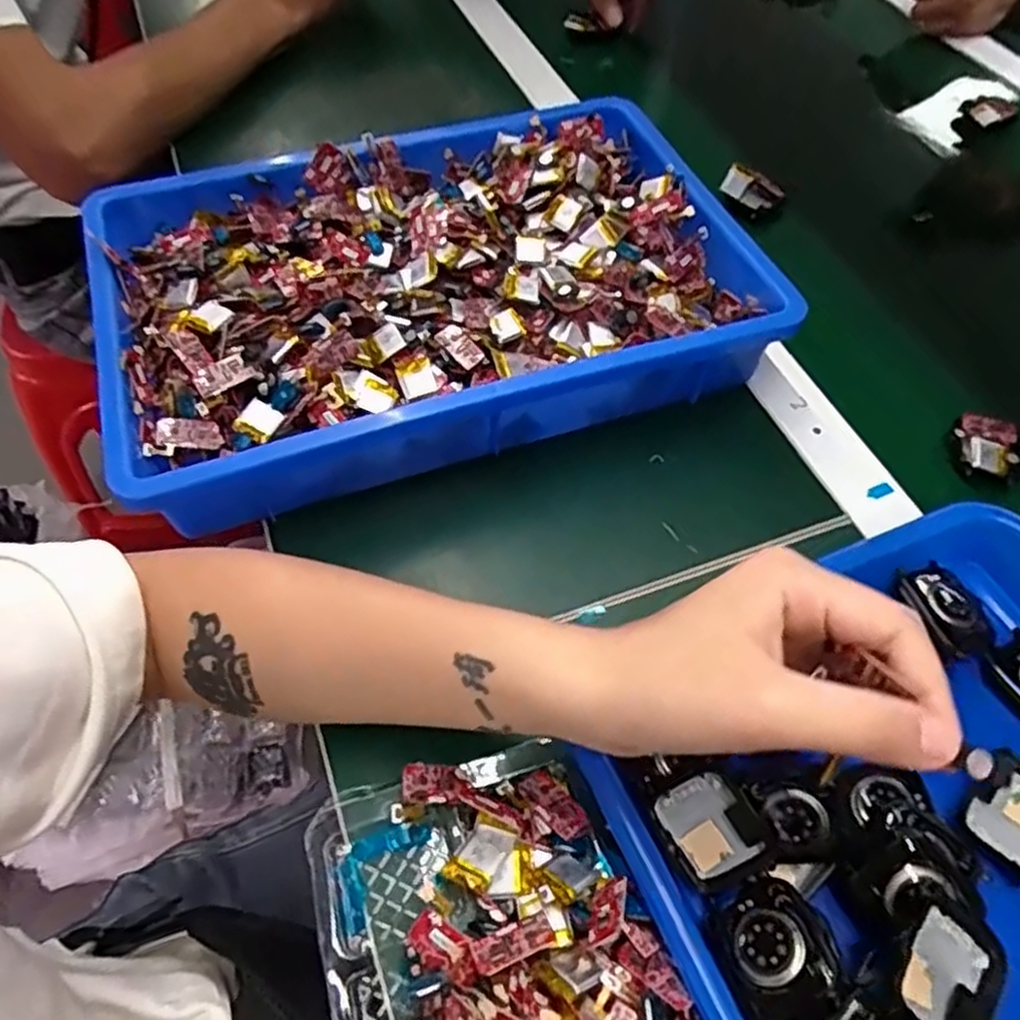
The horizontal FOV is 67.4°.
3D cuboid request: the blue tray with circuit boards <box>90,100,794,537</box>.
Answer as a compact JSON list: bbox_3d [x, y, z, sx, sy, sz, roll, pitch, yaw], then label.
[{"bbox_3d":[-0.054,-0.144,0.459,0.342,0.061,0.263,-13,57,-11],"label":"blue tray with circuit boards"}]

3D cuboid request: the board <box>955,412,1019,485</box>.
[{"bbox_3d":[0.273,-0.037,0.433,0.036,0.017,0.043,12,56,6],"label":"board"}]

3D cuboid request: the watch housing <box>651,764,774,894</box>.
[{"bbox_3d":[0.077,0.121,0.294,0.035,0.008,0.039,-38,80,13],"label":"watch housing"}]

